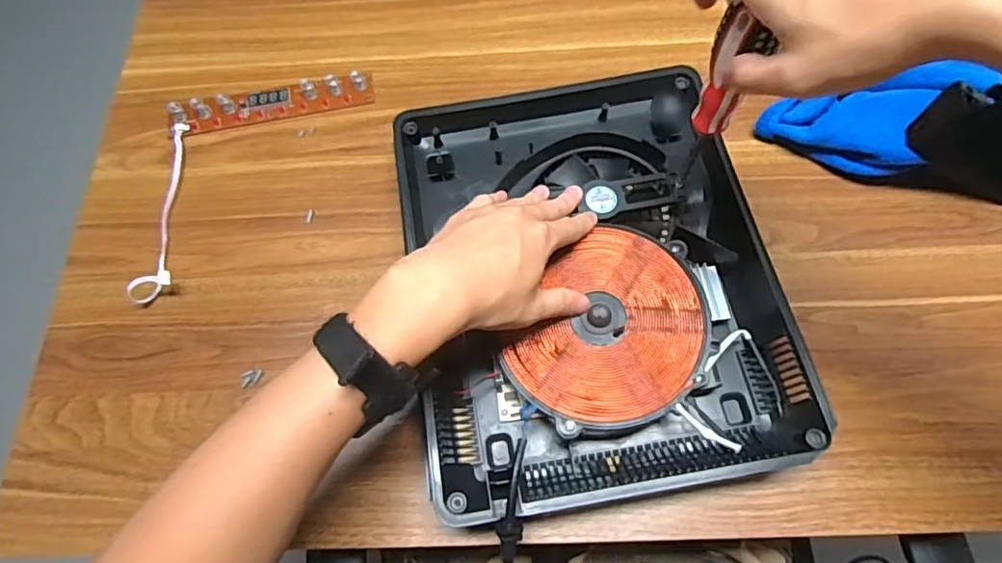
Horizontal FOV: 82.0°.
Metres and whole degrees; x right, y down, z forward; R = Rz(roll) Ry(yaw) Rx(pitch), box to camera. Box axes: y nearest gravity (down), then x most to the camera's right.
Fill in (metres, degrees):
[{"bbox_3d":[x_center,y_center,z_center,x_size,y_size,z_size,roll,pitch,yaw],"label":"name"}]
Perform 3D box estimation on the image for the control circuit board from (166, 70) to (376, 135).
[{"bbox_3d":[-0.231,-0.181,0.583,0.201,0.016,0.035,-12,67,-3],"label":"control circuit board"}]

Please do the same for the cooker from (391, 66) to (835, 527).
[{"bbox_3d":[0.067,-0.014,0.471,0.274,0.055,0.359,-9,64,-2],"label":"cooker"}]

